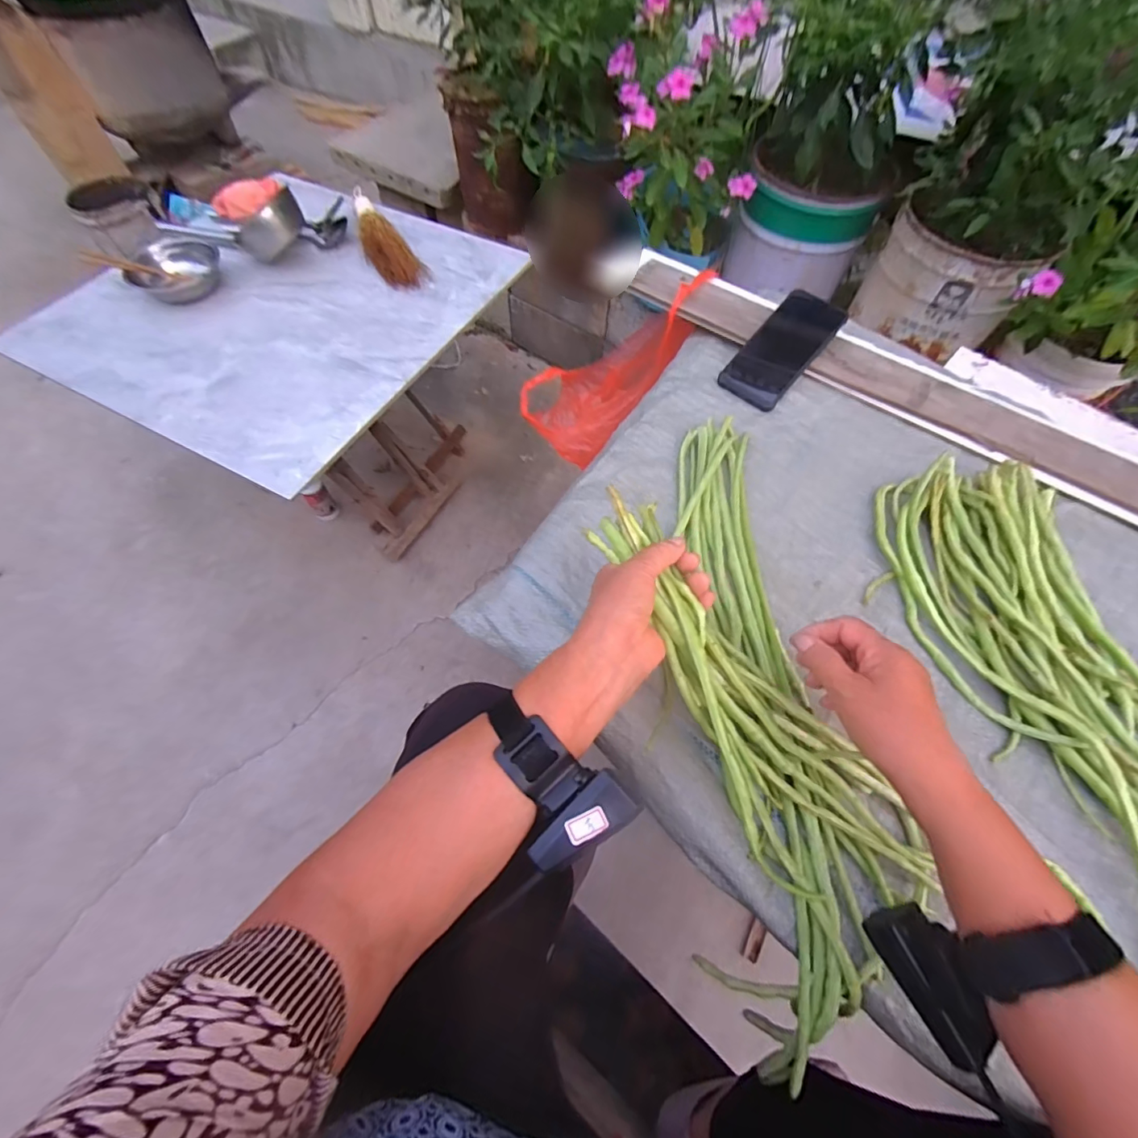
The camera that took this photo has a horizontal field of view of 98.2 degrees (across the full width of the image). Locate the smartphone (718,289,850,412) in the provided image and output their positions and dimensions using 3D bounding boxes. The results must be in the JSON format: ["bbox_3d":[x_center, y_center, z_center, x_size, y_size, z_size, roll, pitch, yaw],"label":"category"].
[{"bbox_3d":[0.268,-0.276,0.622,0.080,0.013,0.171,39,83,19],"label":"smartphone"}]

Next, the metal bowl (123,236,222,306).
[{"bbox_3d":[-0.825,-0.635,1.042,0.171,0.057,0.162,1,60,-1],"label":"metal bowl"}]

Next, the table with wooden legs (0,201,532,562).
[{"bbox_3d":[-0.564,-0.420,1.242,0.645,0.547,0.779,24,62,11],"label":"table with wooden legs"}]

